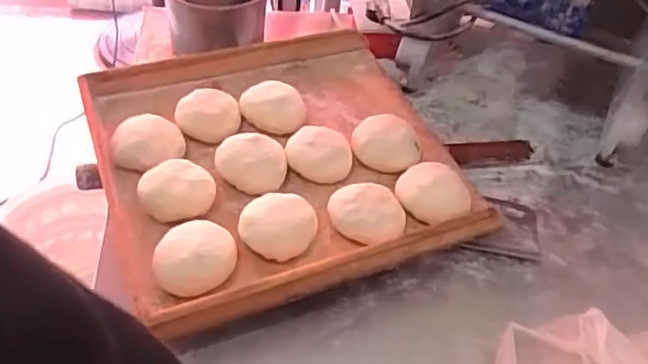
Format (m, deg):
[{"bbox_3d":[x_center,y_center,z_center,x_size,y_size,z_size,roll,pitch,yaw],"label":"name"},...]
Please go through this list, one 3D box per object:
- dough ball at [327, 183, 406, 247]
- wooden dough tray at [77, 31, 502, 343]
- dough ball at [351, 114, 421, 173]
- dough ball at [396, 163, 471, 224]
[{"bbox_3d":[0.046,0.032,0.637,0.078,0.036,0.067,14,47,7],"label":"dough ball"},{"bbox_3d":[-0.050,-0.025,0.704,0.389,0.085,0.363,-14,50,-19],"label":"wooden dough tray"},{"bbox_3d":[0.075,-0.048,0.711,0.079,0.045,0.068,18,47,10],"label":"dough ball"},{"bbox_3d":[0.118,0.010,0.649,0.081,0.036,0.058,34,52,23],"label":"dough ball"}]

